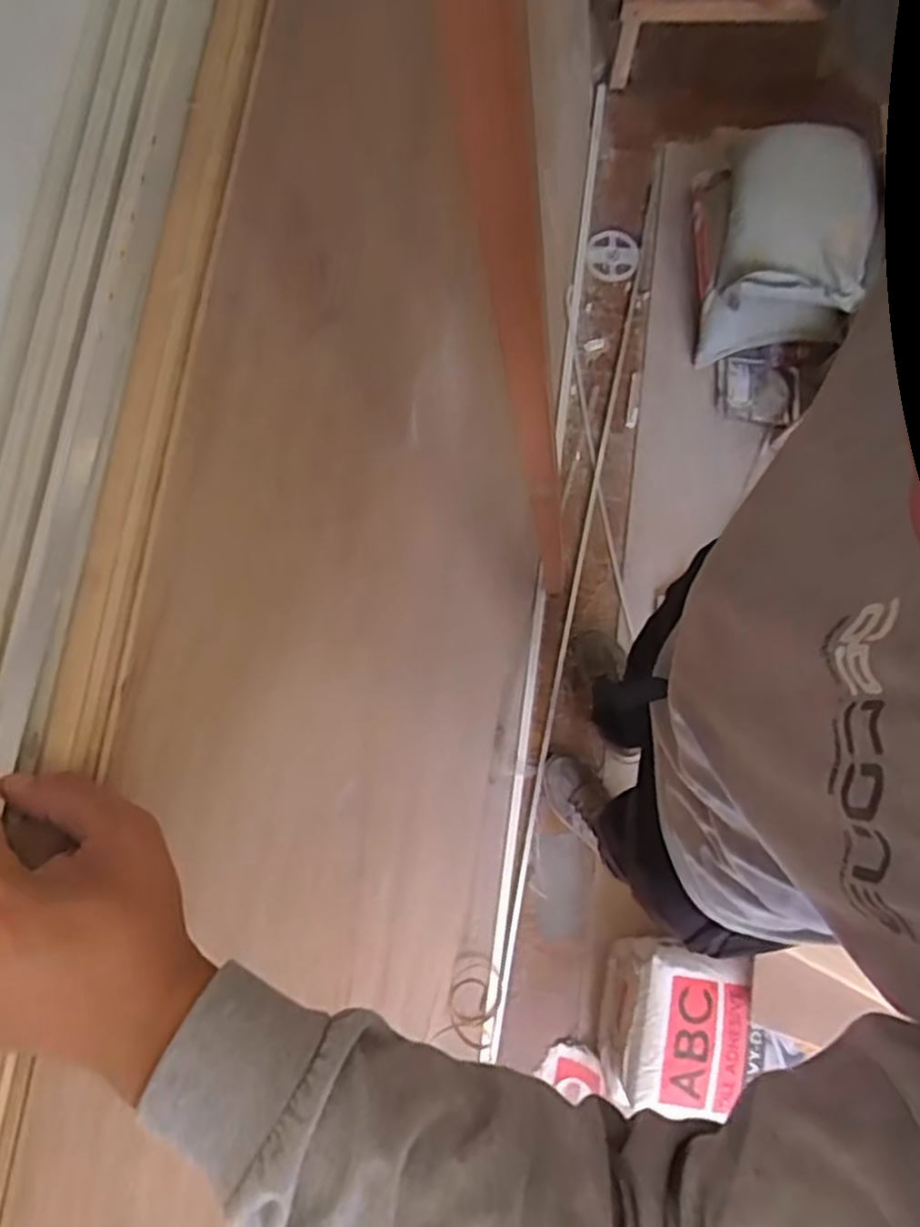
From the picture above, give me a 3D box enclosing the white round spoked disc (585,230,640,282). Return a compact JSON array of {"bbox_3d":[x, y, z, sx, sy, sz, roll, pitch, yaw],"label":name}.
[{"bbox_3d":[0.355,-0.834,1.698,0.118,0.027,0.116,0,80,-1],"label":"white round spoked disc"}]

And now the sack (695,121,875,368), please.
[{"bbox_3d":[0.673,-0.799,1.536,0.274,0.231,0.425,3,79,0],"label":"sack"}]

